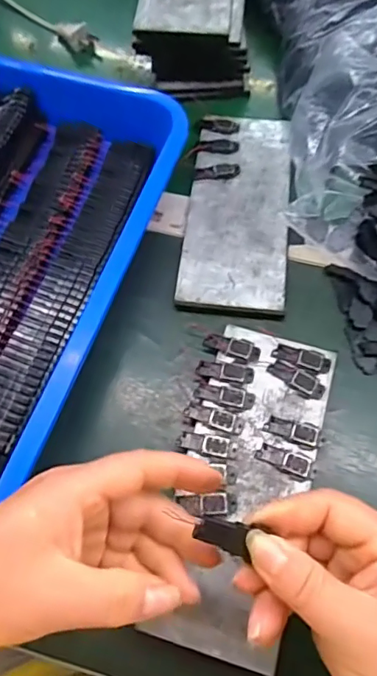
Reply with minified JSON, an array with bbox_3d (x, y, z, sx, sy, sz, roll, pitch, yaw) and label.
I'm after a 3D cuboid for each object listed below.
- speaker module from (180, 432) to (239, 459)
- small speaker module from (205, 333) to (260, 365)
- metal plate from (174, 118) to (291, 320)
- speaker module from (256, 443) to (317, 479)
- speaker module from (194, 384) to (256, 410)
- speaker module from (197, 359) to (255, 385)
[{"bbox_3d":[0.013,0.068,0.317,0.036,0.005,0.013,12,66,7],"label":"speaker module"},{"bbox_3d":[0.031,0.006,0.348,0.039,0.005,0.016,21,68,11],"label":"small speaker module"},{"bbox_3d":[0.041,-0.107,0.400,0.079,0.004,0.193,6,66,5],"label":"metal plate"},{"bbox_3d":[0.062,0.077,0.313,0.037,0.005,0.014,20,68,11],"label":"speaker module"},{"bbox_3d":[0.024,0.038,0.331,0.039,0.004,0.014,14,67,8],"label":"speaker module"},{"bbox_3d":[0.025,0.022,0.337,0.039,0.006,0.013,14,67,8],"label":"speaker module"}]

